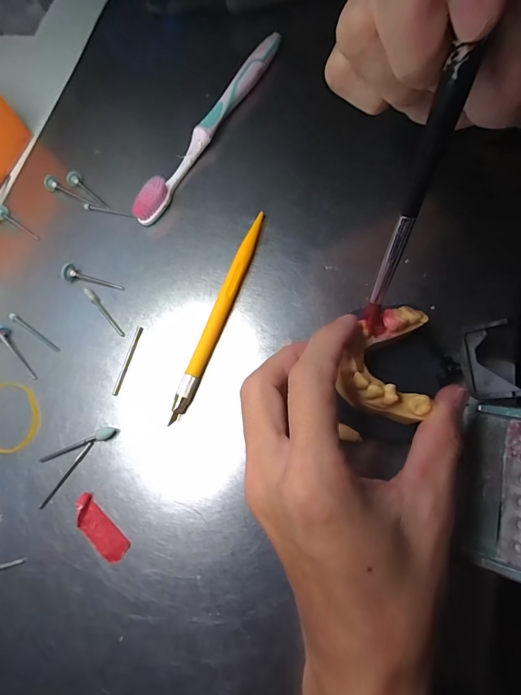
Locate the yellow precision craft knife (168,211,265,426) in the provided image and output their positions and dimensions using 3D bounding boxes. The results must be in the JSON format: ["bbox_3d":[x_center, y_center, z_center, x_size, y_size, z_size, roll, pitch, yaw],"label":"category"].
[{"bbox_3d":[-0.023,-0.023,0.207,0.009,0.010,0.137,19,77,12],"label":"yellow precision craft knife"}]

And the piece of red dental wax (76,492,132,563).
[{"bbox_3d":[-0.086,0.096,0.183,0.038,0.004,0.014,41,82,16],"label":"piece of red dental wax"}]

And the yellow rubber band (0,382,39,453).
[{"bbox_3d":[-0.154,0.042,0.207,0.038,0.004,0.043,-27,72,-1],"label":"yellow rubber band"}]

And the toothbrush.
[{"bbox_3d":[-0.035,-0.160,0.248,0.013,0.019,0.177,29,79,14],"label":"toothbrush"}]

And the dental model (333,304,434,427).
[{"bbox_3d":[0.057,0.004,0.152,0.039,0.012,0.052,17,74,4],"label":"dental model"}]

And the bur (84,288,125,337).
[{"bbox_3d":[-0.100,-0.023,0.219,0.005,0.004,0.042,-43,73,-6],"label":"bur"}]

